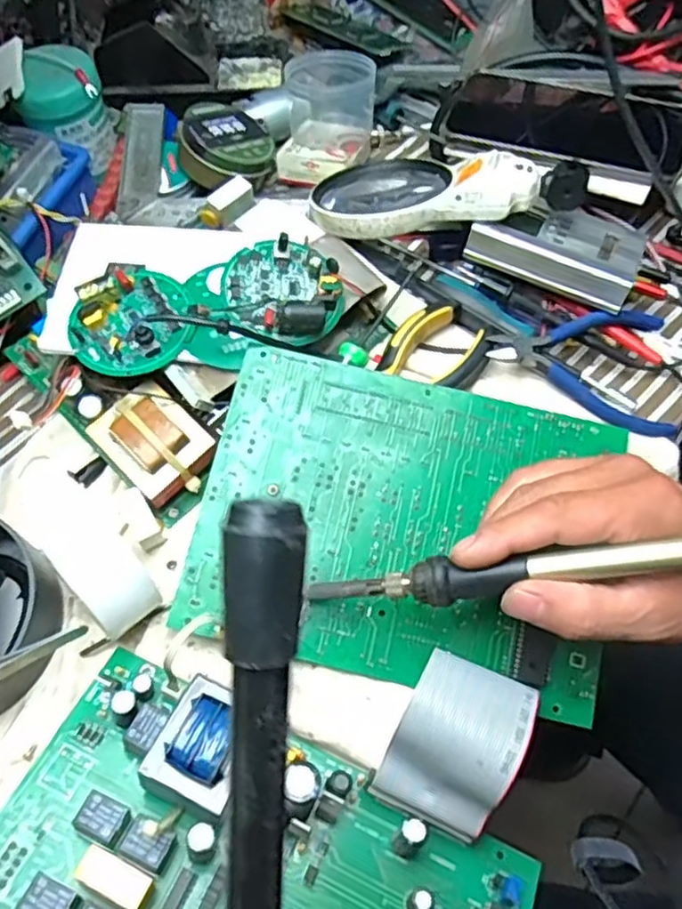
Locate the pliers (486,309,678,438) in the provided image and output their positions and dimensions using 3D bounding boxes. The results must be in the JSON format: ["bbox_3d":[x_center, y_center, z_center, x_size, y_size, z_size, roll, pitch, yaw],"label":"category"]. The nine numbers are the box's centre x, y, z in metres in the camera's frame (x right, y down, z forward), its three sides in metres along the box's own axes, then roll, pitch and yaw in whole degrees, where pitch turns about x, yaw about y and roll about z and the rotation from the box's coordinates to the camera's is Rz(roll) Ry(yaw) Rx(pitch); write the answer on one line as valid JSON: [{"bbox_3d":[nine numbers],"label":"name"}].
[{"bbox_3d":[0.146,-0.055,0.417,0.113,0.024,0.080,0,62,0],"label":"pliers"}]

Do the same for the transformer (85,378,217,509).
[{"bbox_3d":[-0.105,-0.007,0.391,0.063,0.027,0.049,41,92,9],"label":"transformer"}]

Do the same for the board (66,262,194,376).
[{"bbox_3d":[-0.118,-0.079,0.397,0.062,0.028,0.072,16,64,8],"label":"board"}]

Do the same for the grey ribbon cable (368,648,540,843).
[{"bbox_3d":[0.051,0.129,0.311,0.050,0.047,0.069,25,65,12],"label":"grey ribbon cable"}]

